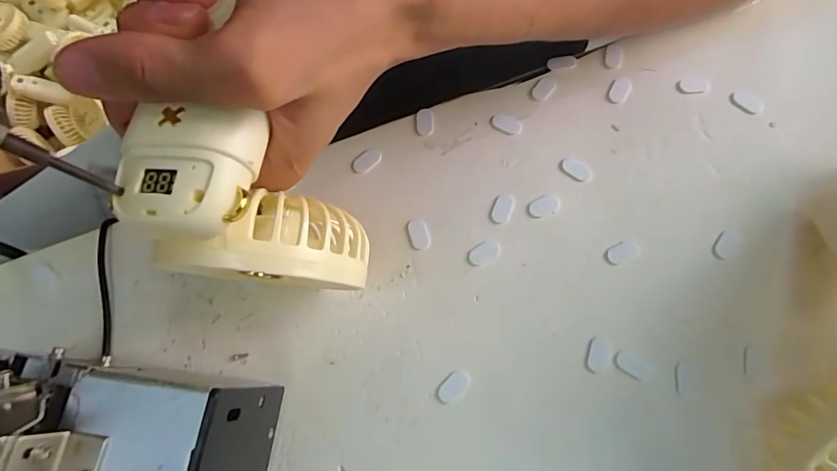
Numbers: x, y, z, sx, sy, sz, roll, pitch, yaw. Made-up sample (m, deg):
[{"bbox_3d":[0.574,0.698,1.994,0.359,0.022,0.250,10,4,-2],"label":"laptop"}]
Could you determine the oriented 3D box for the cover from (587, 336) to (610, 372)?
[{"bbox_3d":[0.093,0.061,0.226,0.009,0.004,0.018,18,75,7],"label":"cover"}]

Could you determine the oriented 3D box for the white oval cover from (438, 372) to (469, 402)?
[{"bbox_3d":[0.018,0.077,0.224,0.017,0.004,0.011,-43,77,-10],"label":"white oval cover"}]

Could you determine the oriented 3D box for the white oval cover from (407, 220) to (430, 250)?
[{"bbox_3d":[0.000,-0.001,0.248,0.011,0.004,0.018,-13,73,-2],"label":"white oval cover"}]

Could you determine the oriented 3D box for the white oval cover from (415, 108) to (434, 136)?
[{"bbox_3d":[0.004,-0.070,0.267,0.011,0.004,0.017,-1,73,2],"label":"white oval cover"}]

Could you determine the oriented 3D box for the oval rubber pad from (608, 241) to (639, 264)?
[{"bbox_3d":[0.113,0.008,0.242,0.018,0.004,0.010,-25,74,-5],"label":"oval rubber pad"}]

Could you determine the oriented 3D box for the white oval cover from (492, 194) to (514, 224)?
[{"bbox_3d":[0.048,-0.016,0.250,0.010,0.004,0.017,20,75,8],"label":"white oval cover"}]

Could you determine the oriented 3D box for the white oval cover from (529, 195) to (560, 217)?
[{"bbox_3d":[0.071,-0.017,0.250,0.017,0.004,0.010,-22,74,-5],"label":"white oval cover"}]

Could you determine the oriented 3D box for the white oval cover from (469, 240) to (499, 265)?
[{"bbox_3d":[0.037,0.009,0.243,0.017,0.004,0.011,-35,75,-8],"label":"white oval cover"}]

